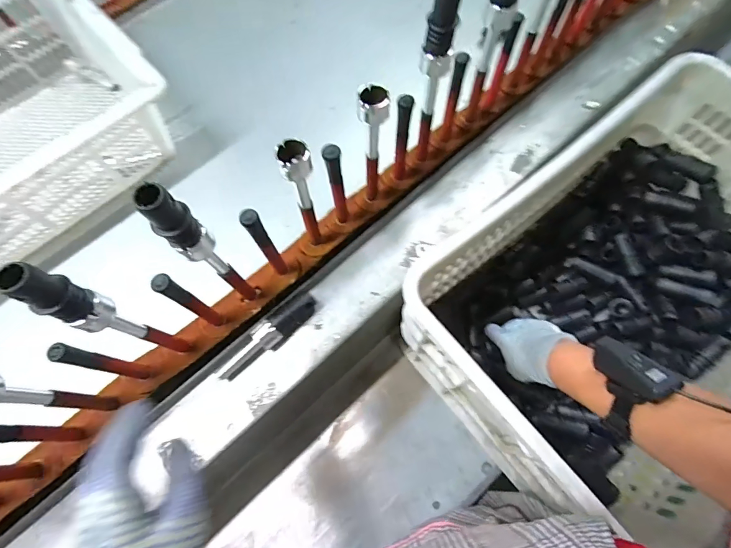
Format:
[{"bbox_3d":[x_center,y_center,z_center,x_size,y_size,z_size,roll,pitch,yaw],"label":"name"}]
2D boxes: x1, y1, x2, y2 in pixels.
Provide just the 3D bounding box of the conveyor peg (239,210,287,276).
[{"bbox_3d":[-0.112,-0.032,0.445,0.017,0.139,0.013,-28,70,-8],"label":"conveyor peg"}]

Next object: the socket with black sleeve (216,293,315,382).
[{"bbox_3d":[-0.124,0.080,0.503,0.029,0.031,0.146,42,76,17],"label":"socket with black sleeve"}]

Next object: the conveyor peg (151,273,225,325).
[{"bbox_3d":[-0.191,0.032,0.434,0.015,0.143,0.016,29,73,13],"label":"conveyor peg"}]

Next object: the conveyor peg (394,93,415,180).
[{"bbox_3d":[0.048,-0.170,0.506,0.017,0.142,0.019,5,69,5],"label":"conveyor peg"}]

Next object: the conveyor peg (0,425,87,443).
[{"bbox_3d":[-0.344,0.161,0.396,0.022,0.150,0.017,0,69,3],"label":"conveyor peg"}]

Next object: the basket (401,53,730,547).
[{"bbox_3d":[0.359,0.015,0.542,0.560,0.268,0.380,-38,72,-11],"label":"basket"}]

